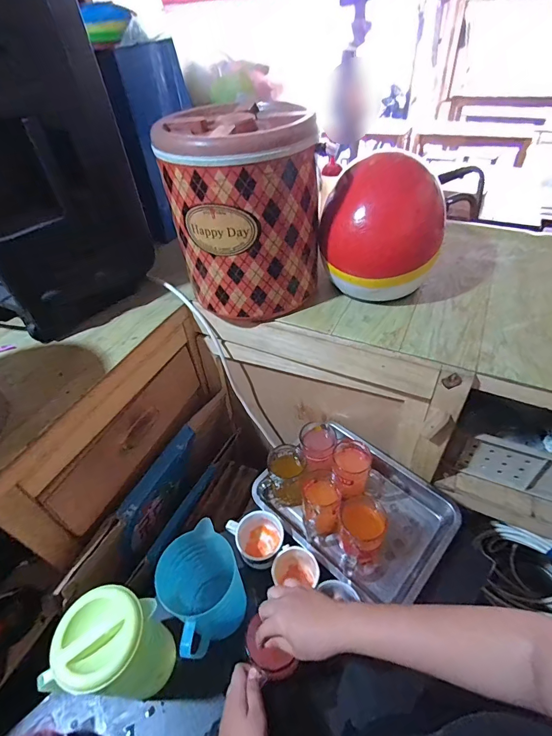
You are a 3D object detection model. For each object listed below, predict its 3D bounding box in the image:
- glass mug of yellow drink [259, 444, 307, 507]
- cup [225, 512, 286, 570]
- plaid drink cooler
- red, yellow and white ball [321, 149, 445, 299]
[{"bbox_3d":[0.017,0.218,0.746,0.081,0.115,0.077,2,47,8],"label":"glass mug of yellow drink"},{"bbox_3d":[-0.029,0.310,0.683,0.084,0.073,0.093,-27,49,-19],"label":"cup"},{"bbox_3d":[-0.055,-0.283,0.699,0.244,0.302,0.228,-8,45,-2],"label":"plaid drink cooler"},{"bbox_3d":[0.202,-0.258,0.718,0.214,0.225,0.203,16,48,21],"label":"red, yellow and white ball"}]

